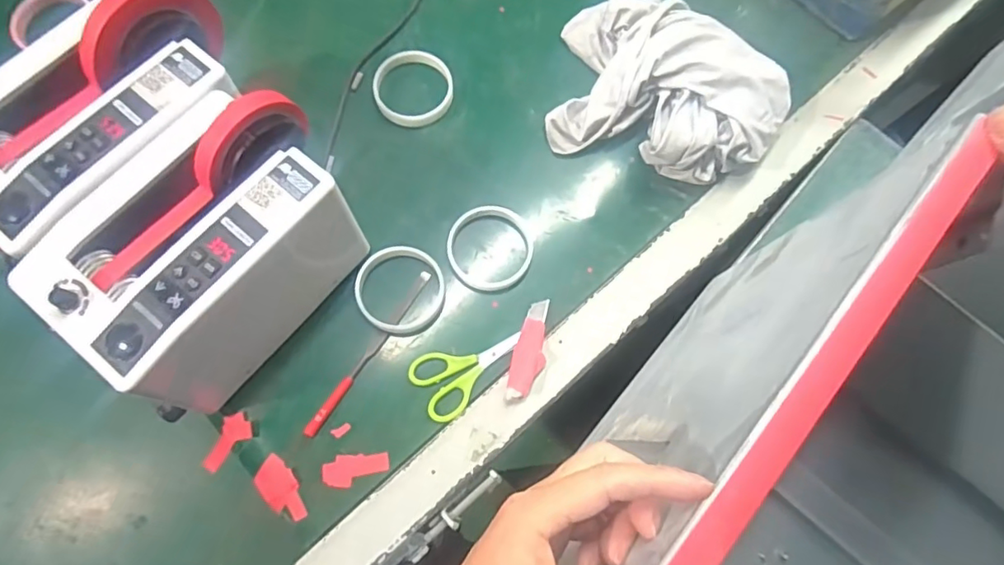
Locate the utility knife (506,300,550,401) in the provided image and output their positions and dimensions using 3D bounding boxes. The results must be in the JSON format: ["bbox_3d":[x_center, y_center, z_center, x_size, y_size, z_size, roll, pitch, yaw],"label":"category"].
[{"bbox_3d":[0.027,0.062,0.536,0.029,0.018,0.098,15,73,2],"label":"utility knife"}]

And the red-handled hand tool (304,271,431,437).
[{"bbox_3d":[-0.124,0.064,0.541,0.013,0.007,0.184,33,75,7],"label":"red-handled hand tool"}]

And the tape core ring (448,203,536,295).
[{"bbox_3d":[-0.011,-0.036,0.565,0.082,0.011,0.089,1,73,-2],"label":"tape core ring"}]

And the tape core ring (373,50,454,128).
[{"bbox_3d":[-0.095,-0.210,0.612,0.083,0.011,0.086,1,73,-2],"label":"tape core ring"}]

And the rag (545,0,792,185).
[{"bbox_3d":[0.170,-0.206,0.590,0.235,0.076,0.185,19,74,4],"label":"rag"}]

